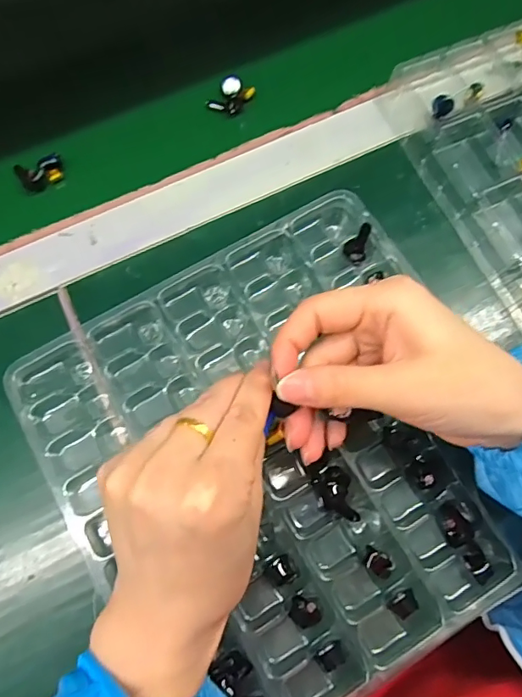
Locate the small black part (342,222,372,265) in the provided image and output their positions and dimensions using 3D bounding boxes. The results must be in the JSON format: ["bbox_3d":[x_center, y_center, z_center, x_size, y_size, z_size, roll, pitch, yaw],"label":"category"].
[{"bbox_3d":[0.065,-0.070,0.317,0.016,0.028,0.005,26,43,6],"label":"small black part"}]

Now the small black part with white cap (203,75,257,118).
[{"bbox_3d":[-0.024,-0.201,0.379,0.029,0.009,0.036,32,78,6],"label":"small black part with white cap"}]

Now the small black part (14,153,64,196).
[{"bbox_3d":[-0.166,-0.134,0.359,0.034,0.015,0.024,-26,79,-7],"label":"small black part"}]

